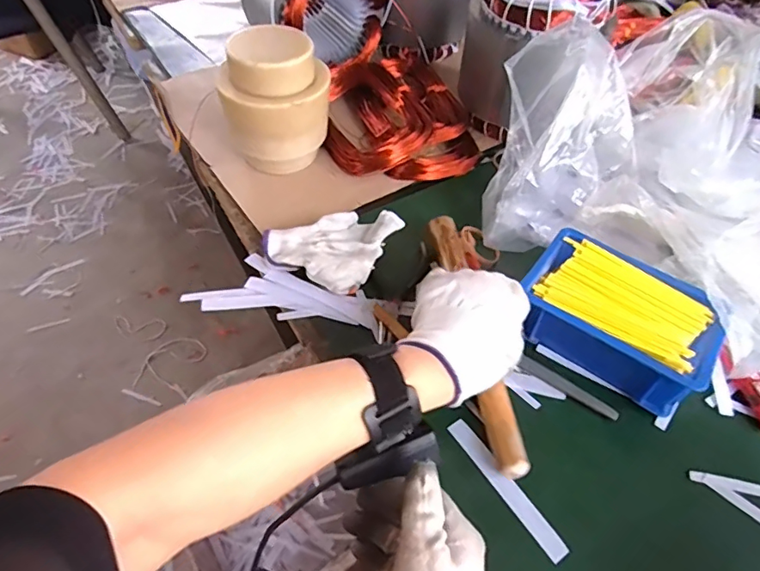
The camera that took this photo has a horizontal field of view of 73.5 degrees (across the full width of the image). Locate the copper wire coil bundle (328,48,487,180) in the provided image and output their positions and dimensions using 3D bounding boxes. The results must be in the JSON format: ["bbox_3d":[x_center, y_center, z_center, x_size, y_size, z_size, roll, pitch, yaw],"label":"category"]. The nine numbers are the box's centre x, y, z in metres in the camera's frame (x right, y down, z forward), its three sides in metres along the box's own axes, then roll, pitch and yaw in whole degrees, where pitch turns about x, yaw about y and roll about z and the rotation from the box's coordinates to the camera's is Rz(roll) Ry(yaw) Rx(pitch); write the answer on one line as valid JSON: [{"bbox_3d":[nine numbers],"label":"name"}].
[{"bbox_3d":[0.014,-0.218,0.623,0.171,0.054,0.225,-6,52,-6],"label":"copper wire coil bundle"}]

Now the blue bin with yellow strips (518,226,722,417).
[{"bbox_3d":[0.184,0.032,0.409,0.141,0.057,0.104,32,57,22],"label":"blue bin with yellow strips"}]

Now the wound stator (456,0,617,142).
[{"bbox_3d":[0.179,-0.268,0.580,0.140,0.144,0.154,1,51,-1],"label":"wound stator"}]

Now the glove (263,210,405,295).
[{"bbox_3d":[-0.046,-0.038,0.477,0.103,0.048,0.094,30,56,21],"label":"glove"}]

